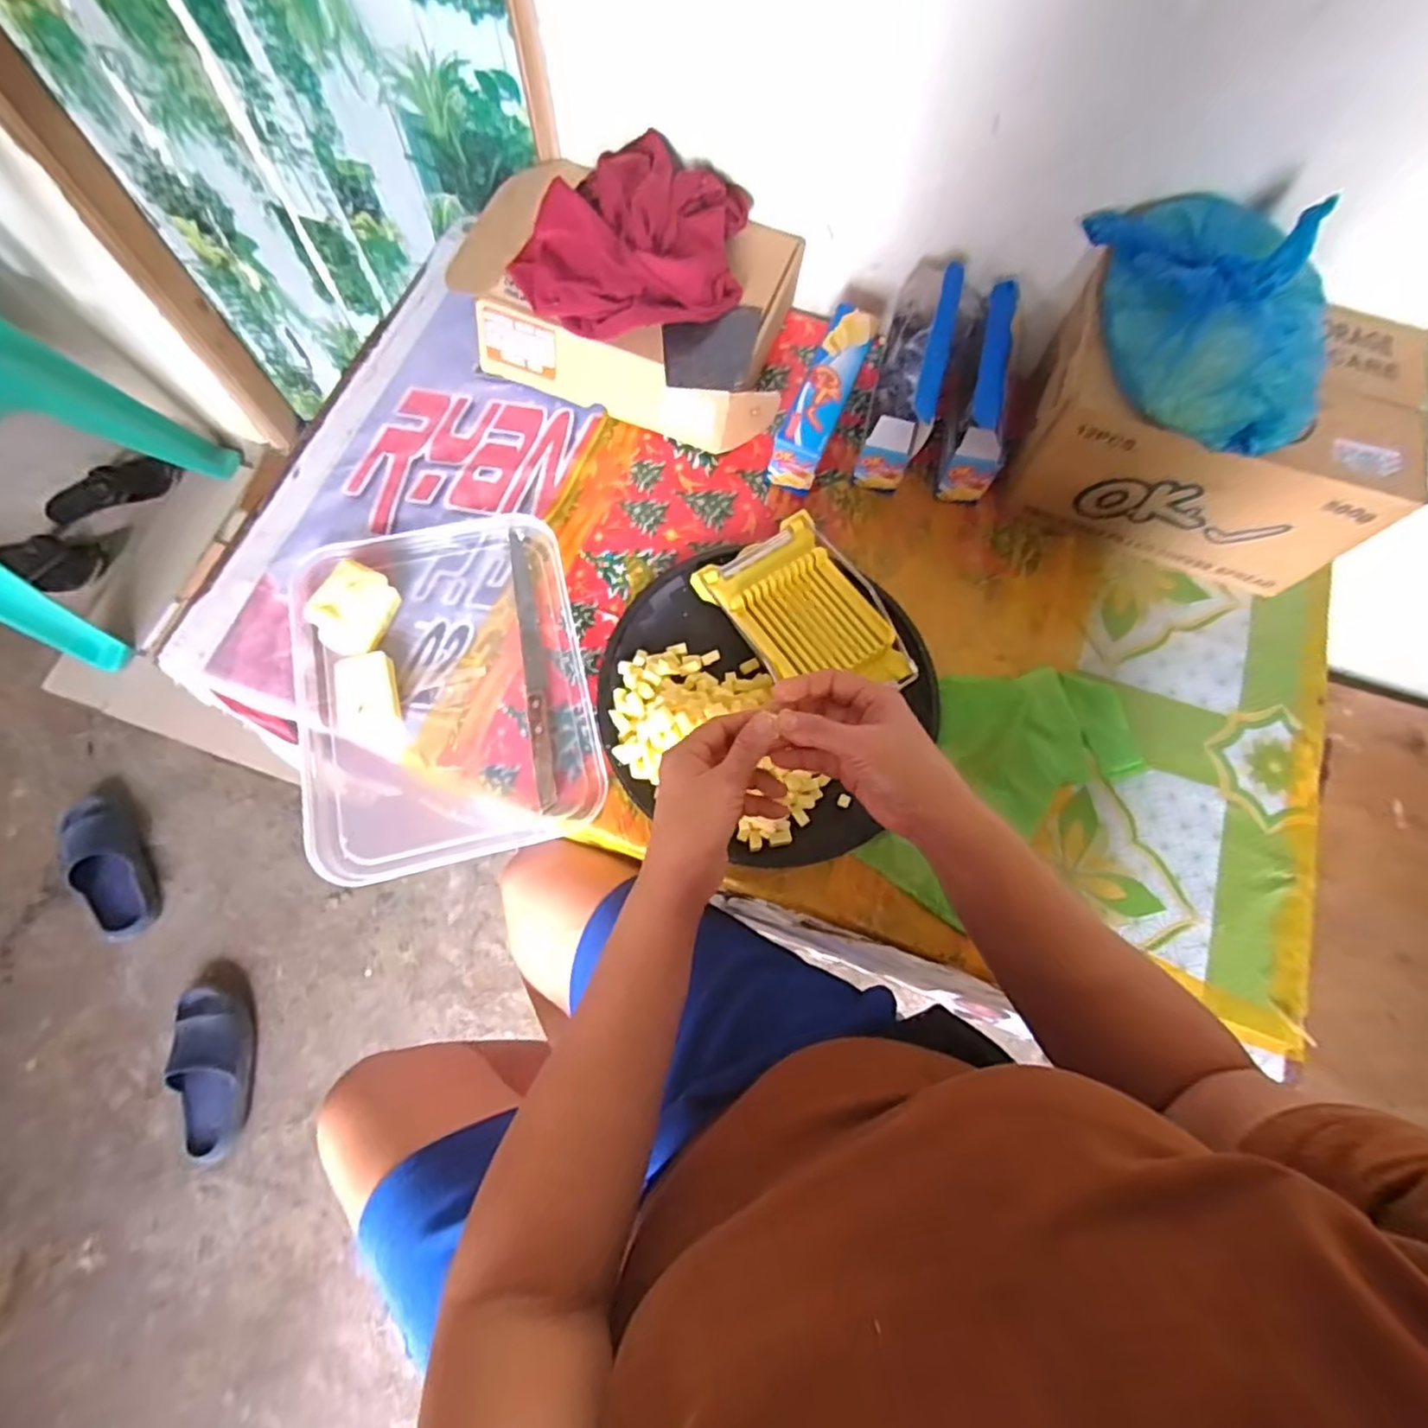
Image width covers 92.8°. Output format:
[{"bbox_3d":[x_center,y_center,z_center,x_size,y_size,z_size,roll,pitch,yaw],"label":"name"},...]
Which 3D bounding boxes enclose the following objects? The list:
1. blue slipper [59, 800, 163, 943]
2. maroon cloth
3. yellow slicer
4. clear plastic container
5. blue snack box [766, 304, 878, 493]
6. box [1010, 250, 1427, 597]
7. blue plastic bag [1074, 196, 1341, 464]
[{"bbox_3d":[-1.091,0.267,1.223,0.116,0.083,0.270,-32,75,-11],"label":"blue slipper"},{"bbox_3d":[-0.077,-0.459,0.638,0.216,0.075,0.172,-8,72,-4],"label":"maroon cloth"},{"bbox_3d":[0.084,-0.085,0.620,0.120,0.044,0.182,-33,76,-12],"label":"yellow slicer"},{"bbox_3d":[-0.238,-0.036,0.591,0.237,0.041,0.316,-13,73,-6],"label":"clear plastic container"},{"bbox_3d":[0.109,-0.311,0.678,0.050,0.076,0.176,21,72,5],"label":"blue snack box"},{"bbox_3d":[0.442,-0.254,0.628,0.287,0.157,0.164,17,72,4],"label":"box"},{"bbox_3d":[0.378,-0.310,0.517,0.212,0.090,0.141,35,74,9],"label":"blue plastic bag"}]

